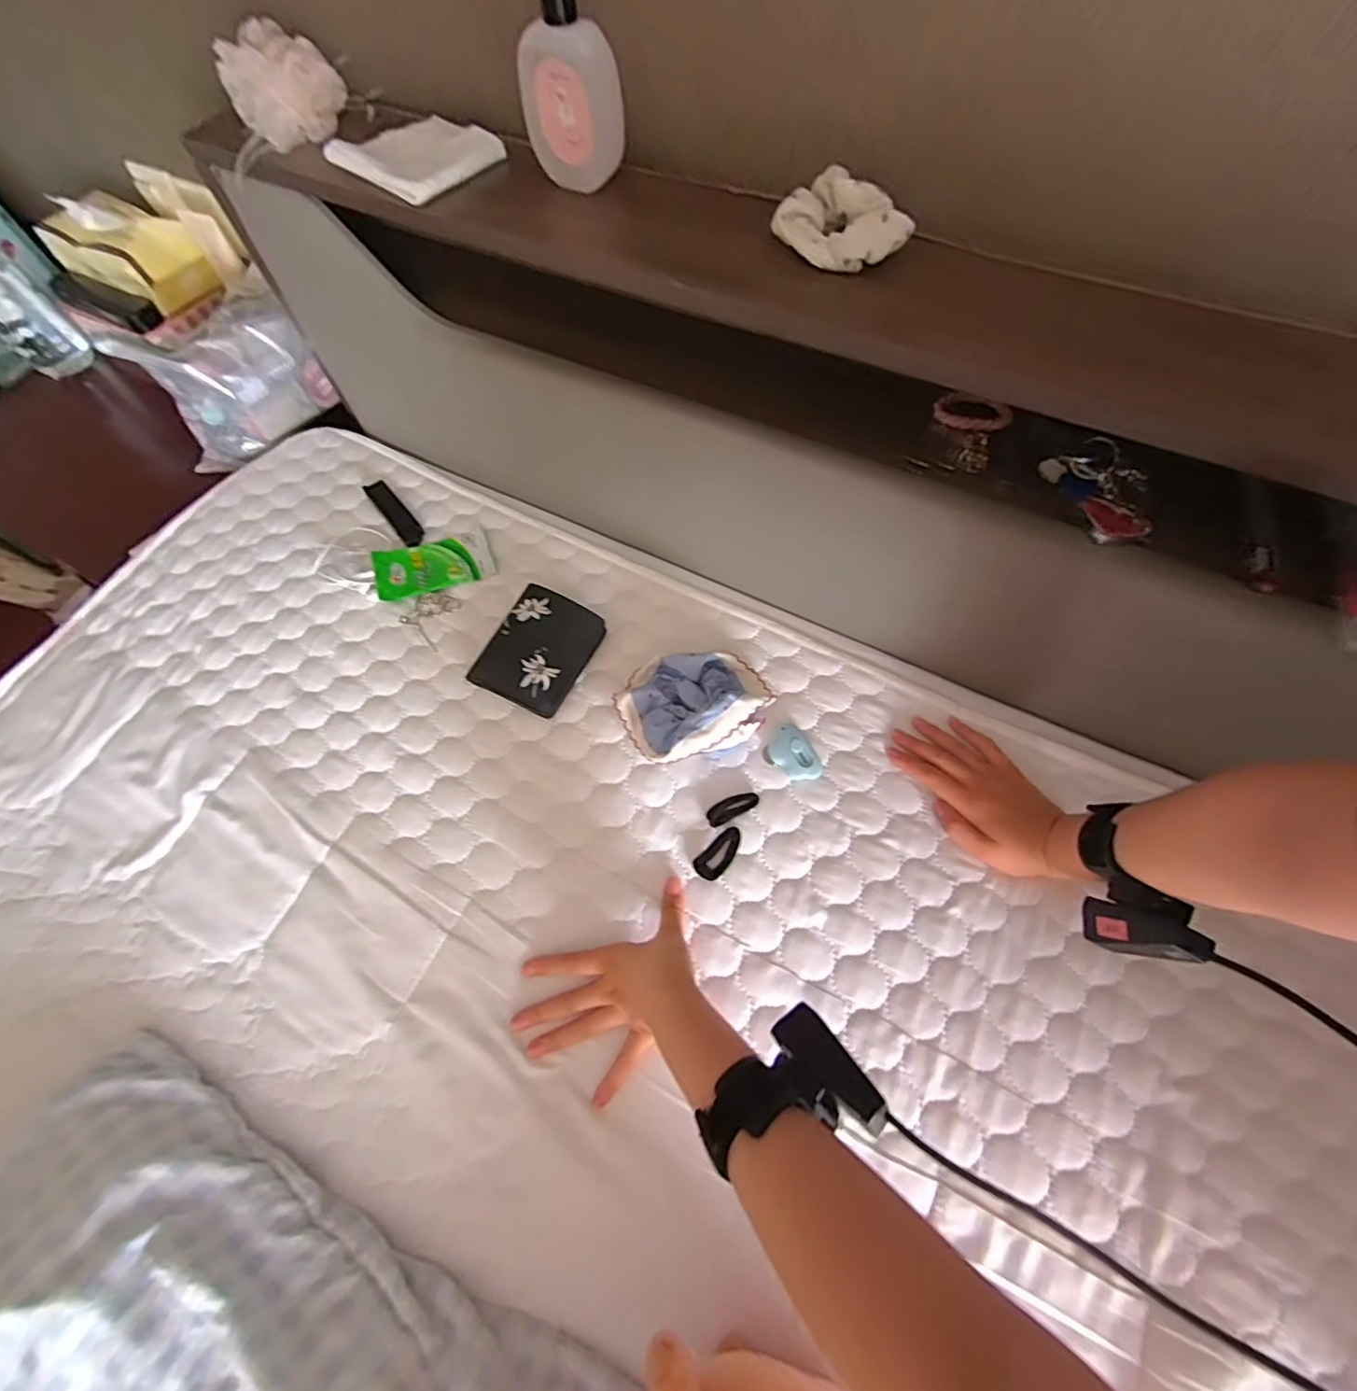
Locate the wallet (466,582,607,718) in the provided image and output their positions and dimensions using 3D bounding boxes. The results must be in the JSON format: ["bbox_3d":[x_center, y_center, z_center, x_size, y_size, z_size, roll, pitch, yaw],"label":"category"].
[{"bbox_3d":[-0.135,-0.045,0.576,0.093,0.036,0.112,25,68,13],"label":"wallet"}]

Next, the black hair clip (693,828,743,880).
[{"bbox_3d":[0.036,0.134,0.505,0.050,0.004,0.024,-41,69,-16],"label":"black hair clip"}]

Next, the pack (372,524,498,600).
[{"bbox_3d":[-0.263,-0.145,0.641,0.117,0.017,0.073,-20,65,-7],"label":"pack"}]

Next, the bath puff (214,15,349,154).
[{"bbox_3d":[-0.333,-0.517,0.504,0.065,0.057,0.077,41,71,20],"label":"bath puff"}]

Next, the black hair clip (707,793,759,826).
[{"bbox_3d":[0.047,0.096,0.519,0.047,0.004,0.018,-25,66,-9],"label":"black hair clip"}]

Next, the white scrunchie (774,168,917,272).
[{"bbox_3d":[0.111,-0.316,0.399,0.062,0.028,0.083,-41,69,-17],"label":"white scrunchie"}]

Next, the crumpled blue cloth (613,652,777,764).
[{"bbox_3d":[0.017,0.009,0.535,0.135,0.058,0.103,-9,64,-2],"label":"crumpled blue cloth"}]

